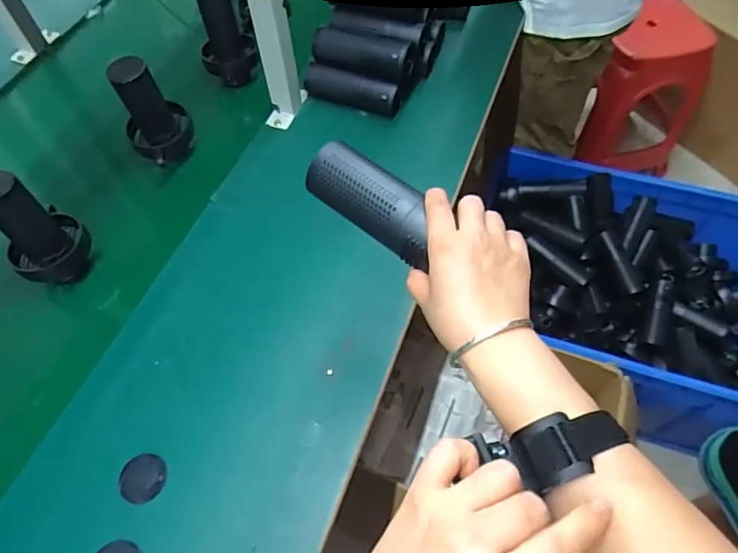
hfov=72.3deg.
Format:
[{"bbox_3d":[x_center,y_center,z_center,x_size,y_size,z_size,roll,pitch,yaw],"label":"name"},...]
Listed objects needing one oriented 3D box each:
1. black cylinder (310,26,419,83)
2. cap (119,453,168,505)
[{"bbox_3d":[-0.011,-0.364,0.822,0.169,0.050,0.059,15,60,11],"label":"black cylinder"},{"bbox_3d":[-0.250,0.223,0.560,0.049,0.008,0.049,-1,58,1],"label":"cap"}]

